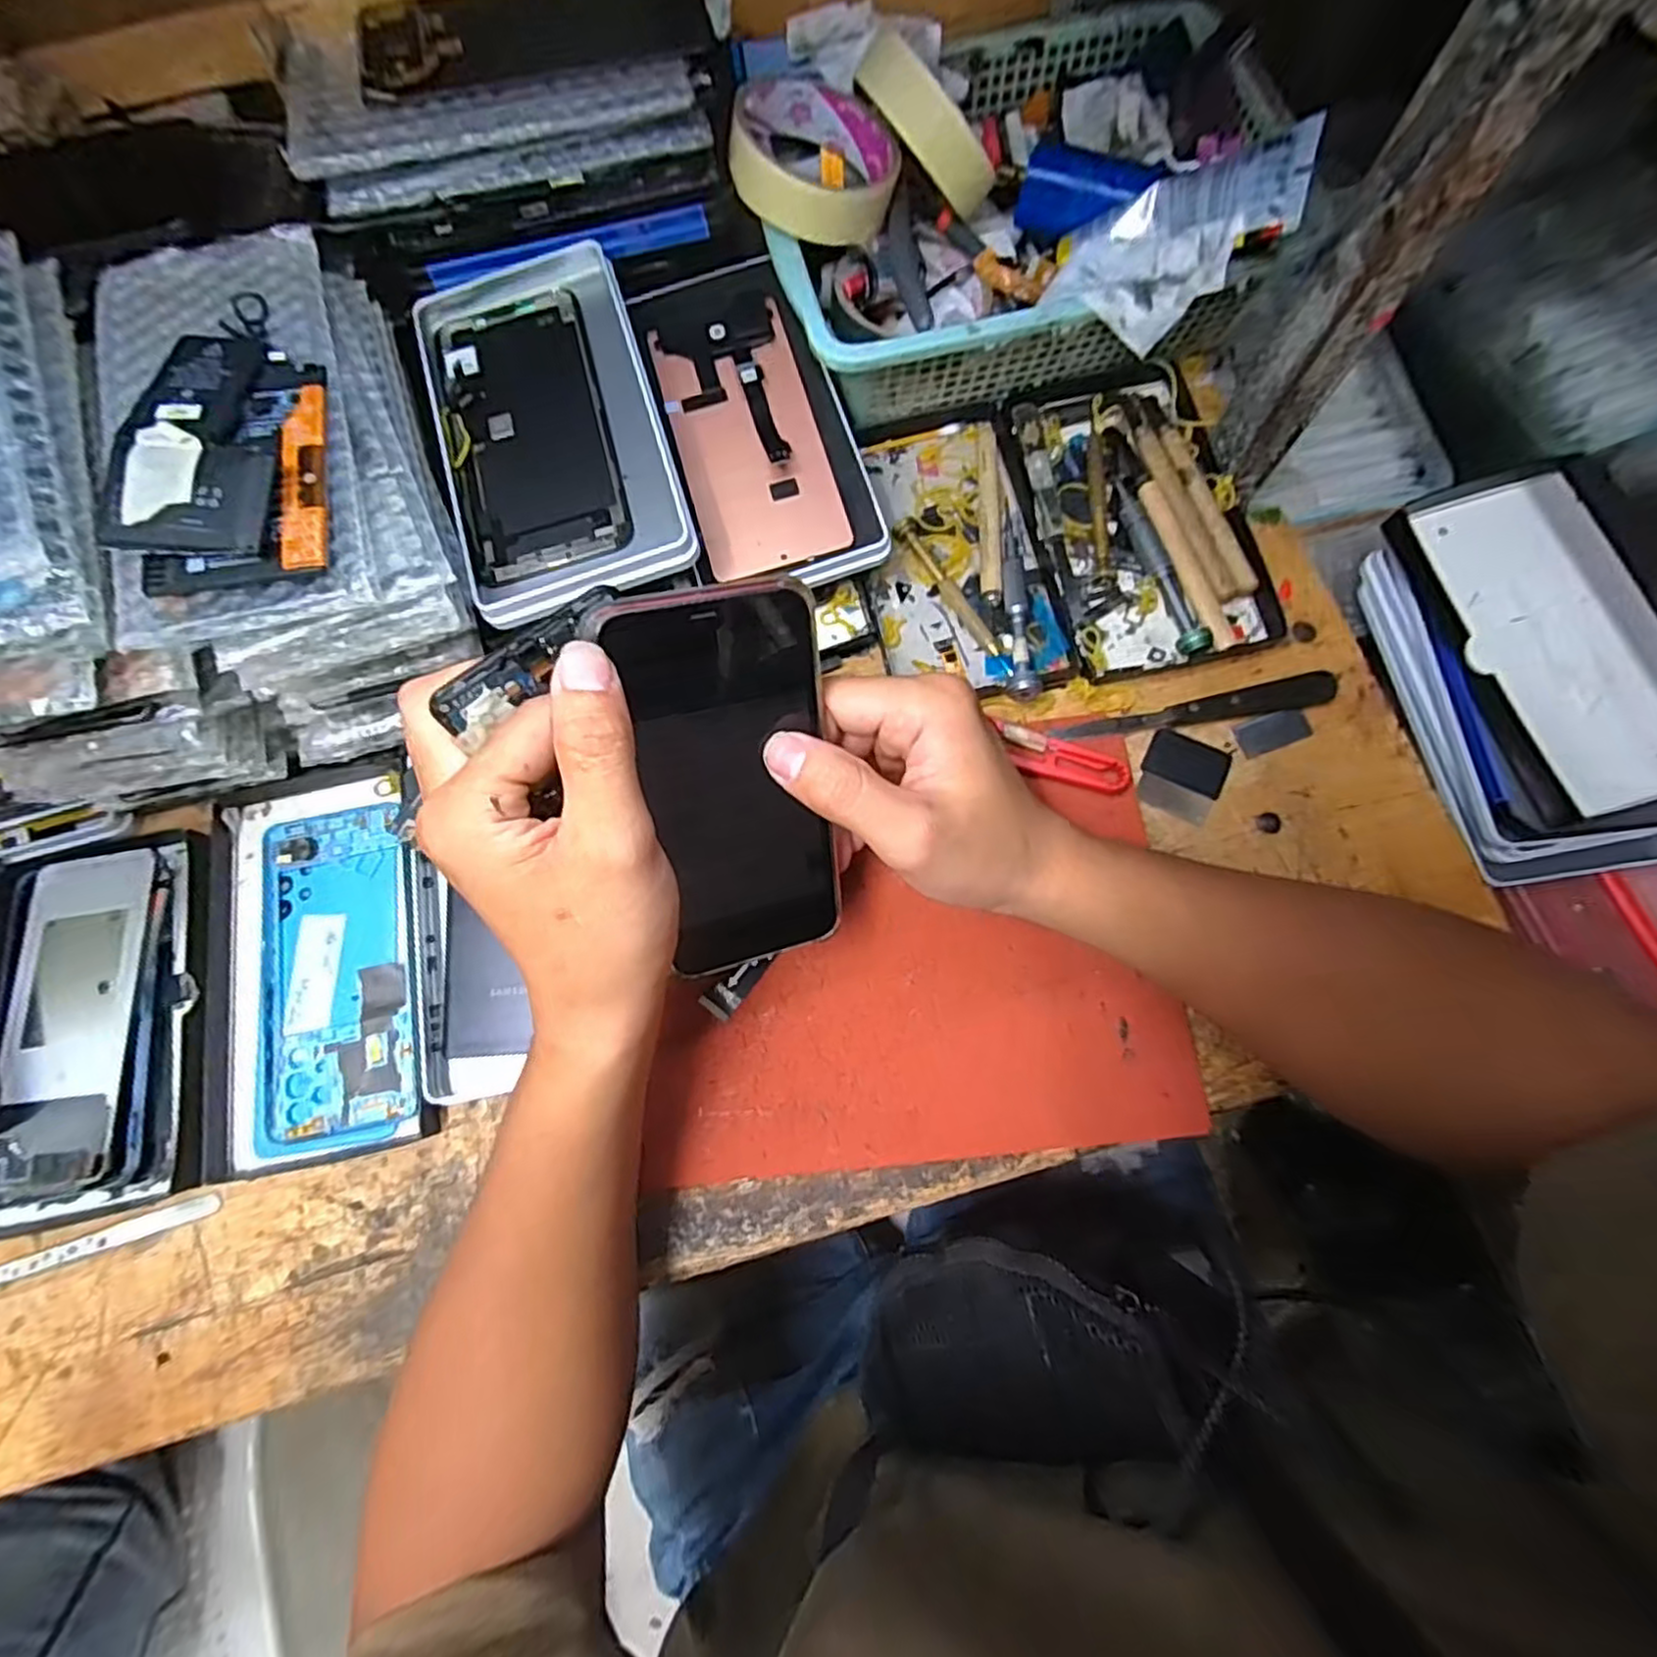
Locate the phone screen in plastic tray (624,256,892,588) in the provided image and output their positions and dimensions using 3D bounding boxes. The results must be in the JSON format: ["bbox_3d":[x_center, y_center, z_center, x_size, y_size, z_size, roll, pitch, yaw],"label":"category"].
[{"bbox_3d":[-0.037,-0.209,0.365,0.094,0.019,0.174,-15,79,-2],"label":"phone screen in plastic tray"}]

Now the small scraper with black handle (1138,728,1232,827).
[{"bbox_3d":[0.182,-0.026,0.363,0.040,0.005,0.044,22,79,8],"label":"small scraper with black handle"}]

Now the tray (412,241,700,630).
[{"bbox_3d":[-0.132,-0.189,0.334,0.100,0.016,0.187,-18,78,-2],"label":"tray"}]

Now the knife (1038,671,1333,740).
[{"bbox_3d":[0.188,-0.060,0.360,0.143,0.012,0.015,-11,76,0],"label":"knife"}]

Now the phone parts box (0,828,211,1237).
[{"bbox_3d":[-0.365,0.092,0.348,0.108,0.019,0.183,-12,76,0],"label":"phone parts box"}]

